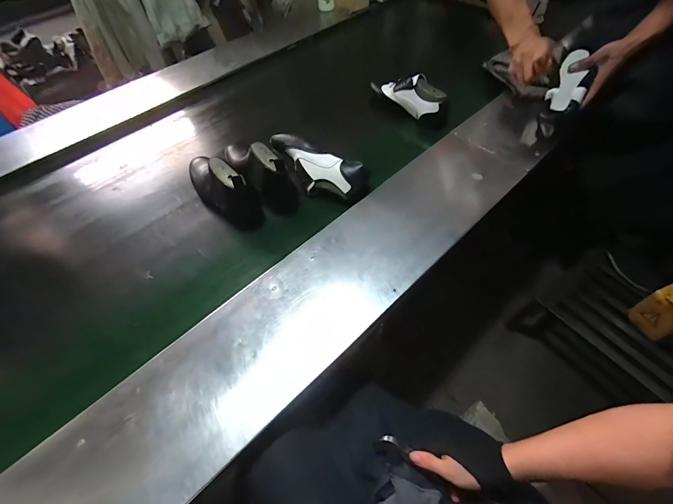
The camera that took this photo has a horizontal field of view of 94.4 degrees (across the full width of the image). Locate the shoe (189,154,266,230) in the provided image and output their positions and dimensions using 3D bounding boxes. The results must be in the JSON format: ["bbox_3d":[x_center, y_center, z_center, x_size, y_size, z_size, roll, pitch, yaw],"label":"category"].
[{"bbox_3d":[-0.294,-0.179,0.732,0.285,0.116,0.088,36,66,24],"label":"shoe"}]

